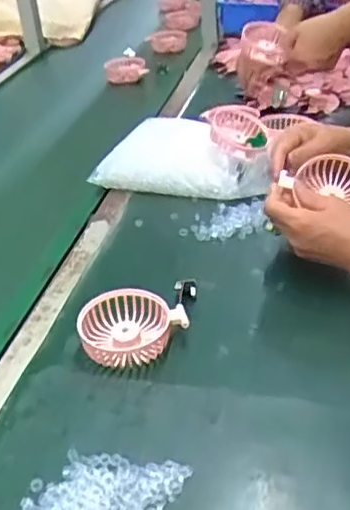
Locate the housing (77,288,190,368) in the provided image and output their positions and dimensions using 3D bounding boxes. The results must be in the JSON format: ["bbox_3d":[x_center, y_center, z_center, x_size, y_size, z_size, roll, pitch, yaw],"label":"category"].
[{"bbox_3d":[-0.043,0.070,0.635,0.102,0.034,0.080,-12,33,-13],"label":"housing"}]

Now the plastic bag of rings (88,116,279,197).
[{"bbox_3d":[0.020,-0.140,0.931,0.248,0.071,0.139,8,34,18],"label":"plastic bag of rings"}]

